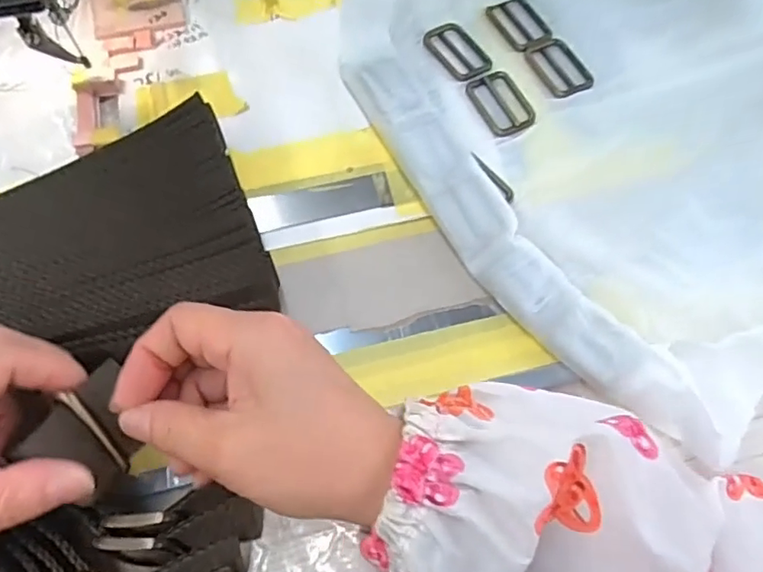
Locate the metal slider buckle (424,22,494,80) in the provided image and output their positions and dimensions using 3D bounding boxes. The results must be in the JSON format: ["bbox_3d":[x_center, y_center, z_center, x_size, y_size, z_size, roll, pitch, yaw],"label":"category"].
[{"bbox_3d":[0.049,-0.150,0.358,0.029,0.004,0.045,-33,73,-14],"label":"metal slider buckle"}]

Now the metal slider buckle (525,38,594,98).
[{"bbox_3d":[0.113,-0.139,0.357,0.030,0.004,0.046,-21,70,-10],"label":"metal slider buckle"}]

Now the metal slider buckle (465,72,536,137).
[{"bbox_3d":[0.074,-0.113,0.343,0.031,0.004,0.046,-24,71,-11],"label":"metal slider buckle"}]

